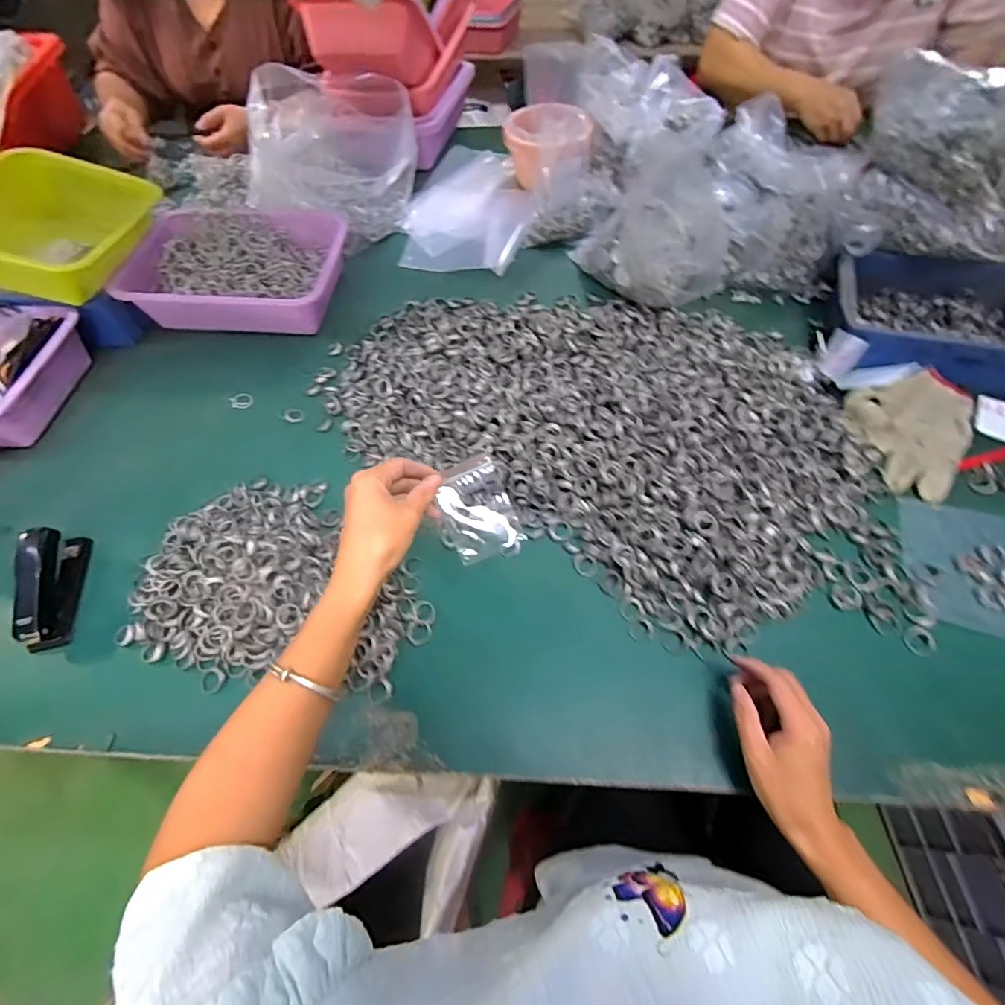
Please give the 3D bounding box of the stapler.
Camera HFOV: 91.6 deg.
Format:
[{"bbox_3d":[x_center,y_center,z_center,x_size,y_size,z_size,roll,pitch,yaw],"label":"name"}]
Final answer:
[{"bbox_3d":[-0.475,0.085,0.506,0.035,0.047,0.123,-14,60,-5],"label":"stapler"}]

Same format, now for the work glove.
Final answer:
[{"bbox_3d":[0.483,-0.095,0.580,0.133,0.030,0.178,37,68,21],"label":"work glove"}]

